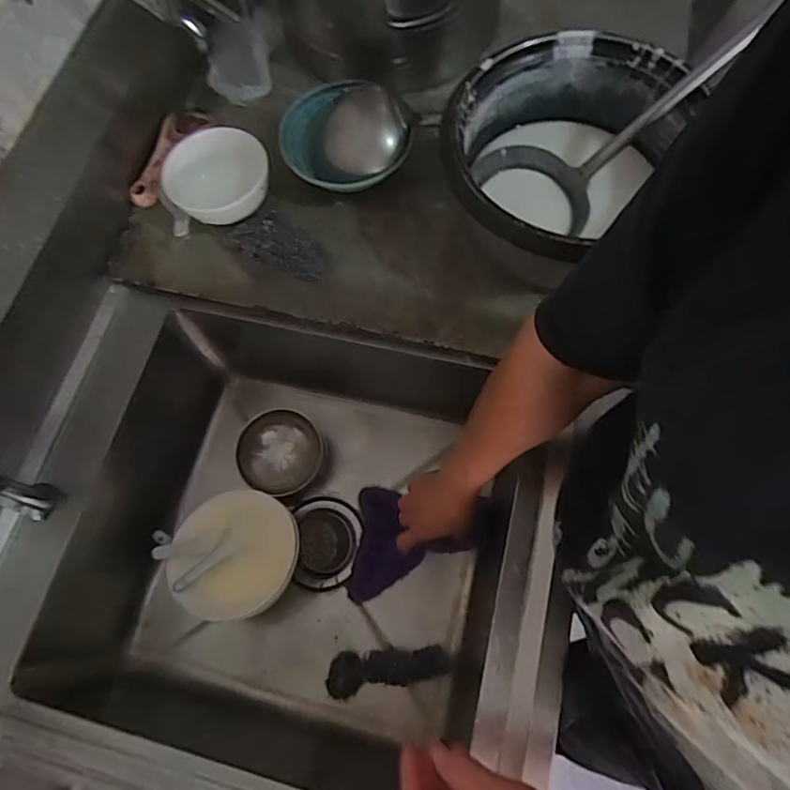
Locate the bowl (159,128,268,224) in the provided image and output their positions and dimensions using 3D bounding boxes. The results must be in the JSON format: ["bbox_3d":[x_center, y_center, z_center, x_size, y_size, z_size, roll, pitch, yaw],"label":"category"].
[{"bbox_3d":[-0.192,-0.238,0.594,0.114,0.055,0.100,-17,70,-4],"label":"bowl"}]

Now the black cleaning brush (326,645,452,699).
[{"bbox_3d":[-0.008,0.324,0.634,0.142,0.030,0.044,-6,70,0],"label":"black cleaning brush"}]

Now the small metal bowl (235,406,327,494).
[{"bbox_3d":[-0.149,0.076,0.713,0.109,0.050,0.110,-1,70,2],"label":"small metal bowl"}]

